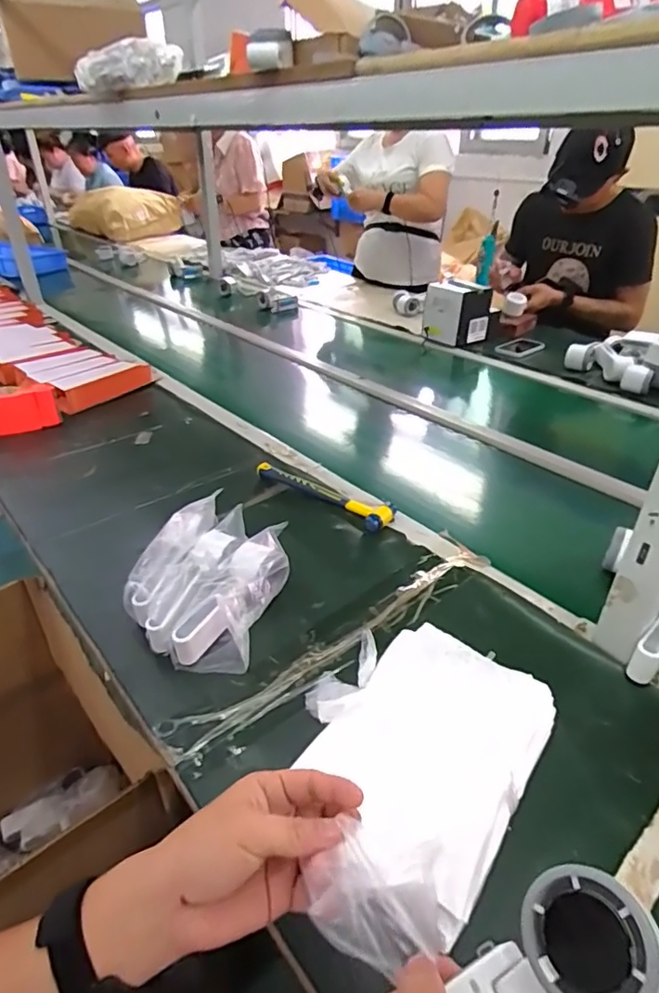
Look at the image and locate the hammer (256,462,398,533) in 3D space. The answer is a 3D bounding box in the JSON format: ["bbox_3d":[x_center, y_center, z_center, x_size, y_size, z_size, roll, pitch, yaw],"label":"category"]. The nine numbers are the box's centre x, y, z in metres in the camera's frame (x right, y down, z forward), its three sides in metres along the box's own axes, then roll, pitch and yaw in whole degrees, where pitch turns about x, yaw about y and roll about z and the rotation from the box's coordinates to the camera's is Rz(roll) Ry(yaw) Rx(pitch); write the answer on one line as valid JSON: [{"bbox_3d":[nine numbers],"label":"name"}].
[{"bbox_3d":[-0.015,-0.004,0.826,0.237,0.022,0.051,20,39,27],"label":"hammer"}]

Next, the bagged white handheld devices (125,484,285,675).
[{"bbox_3d":[-0.142,0.095,0.636,0.164,0.070,0.199,10,35,13],"label":"bagged white handheld devices"}]

